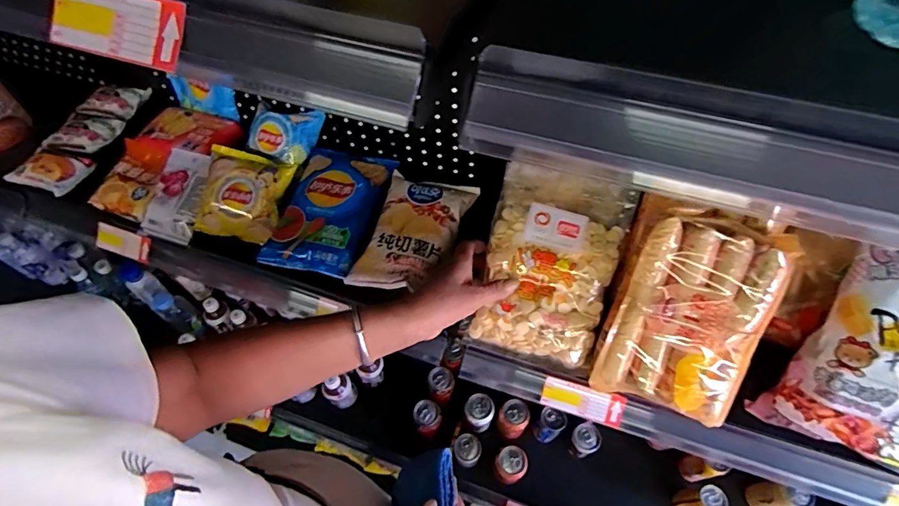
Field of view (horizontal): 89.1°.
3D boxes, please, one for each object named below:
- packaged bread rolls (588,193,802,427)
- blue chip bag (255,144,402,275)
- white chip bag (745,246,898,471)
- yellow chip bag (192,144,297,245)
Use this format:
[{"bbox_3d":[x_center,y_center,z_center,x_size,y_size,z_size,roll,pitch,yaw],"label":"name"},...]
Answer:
[{"bbox_3d":[0.247,0.063,0.483,0.143,0.060,0.219,18,105,15],"label":"packaged bread rolls"},{"bbox_3d":[-0.169,-0.066,0.635,0.142,0.043,0.194,12,59,8],"label":"blue chip bag"},{"bbox_3d":[0.433,0.117,0.442,0.157,0.203,0.051,26,20,21],"label":"white chip bag"},{"bbox_3d":[-0.288,-0.082,0.640,0.122,0.054,0.113,14,59,9],"label":"yellow chip bag"}]

